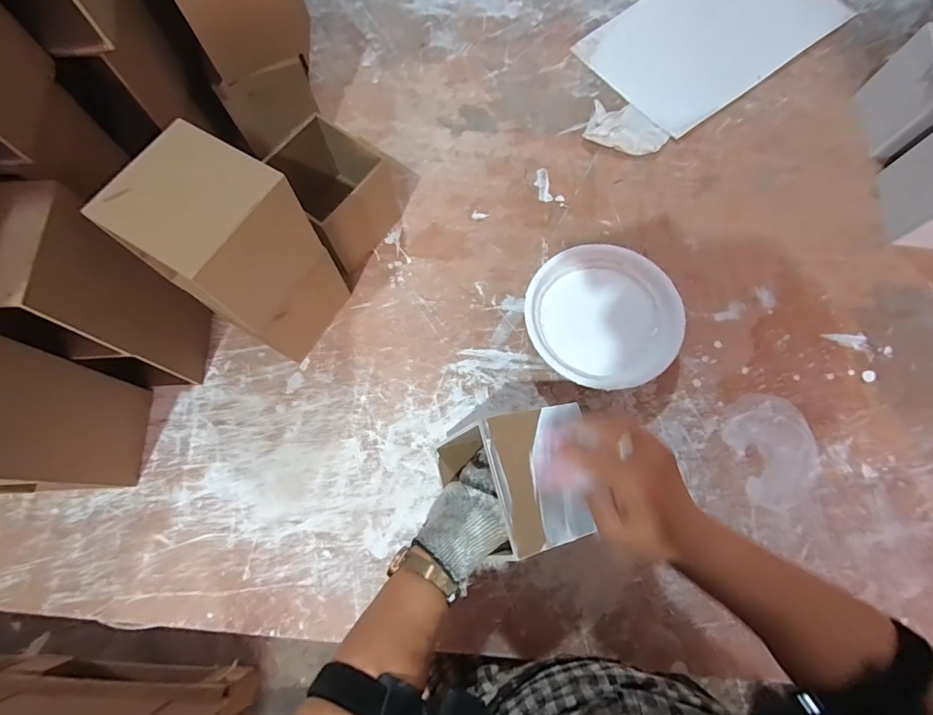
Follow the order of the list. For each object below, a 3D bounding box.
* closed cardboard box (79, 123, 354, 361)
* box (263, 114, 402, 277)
[{"bbox_3d":[-0.215,-0.093,0.433,0.104,0.228,0.108,30,75,9],"label":"closed cardboard box"},{"bbox_3d":[-0.167,-0.196,0.530,0.121,0.106,0.130,34,75,10],"label":"box"}]

